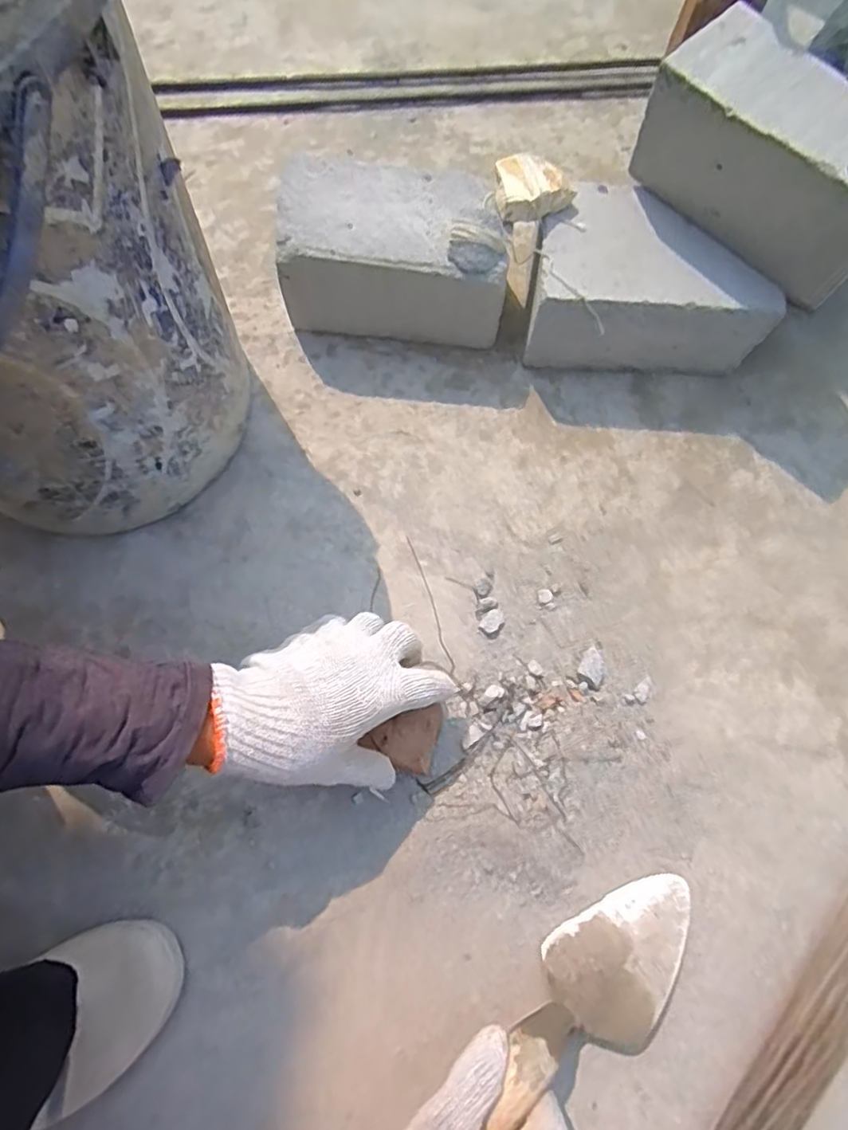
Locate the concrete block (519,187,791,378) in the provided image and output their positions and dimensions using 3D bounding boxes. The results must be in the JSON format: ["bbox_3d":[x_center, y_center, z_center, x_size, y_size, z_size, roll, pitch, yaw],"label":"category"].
[{"bbox_3d":[0.197,-0.255,0.569,0.202,0.108,0.121,2,73,0],"label":"concrete block"}]

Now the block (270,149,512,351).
[{"bbox_3d":[-0.025,-0.278,0.565,0.198,0.121,0.098,7,73,2],"label":"block"}]

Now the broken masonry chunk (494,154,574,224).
[{"bbox_3d":[0.091,-0.314,0.517,0.066,0.022,0.049,-9,74,-3],"label":"broken masonry chunk"}]

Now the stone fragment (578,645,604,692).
[{"bbox_3d":[0.138,0.086,0.515,0.019,0.016,0.034,13,74,4],"label":"stone fragment"}]

